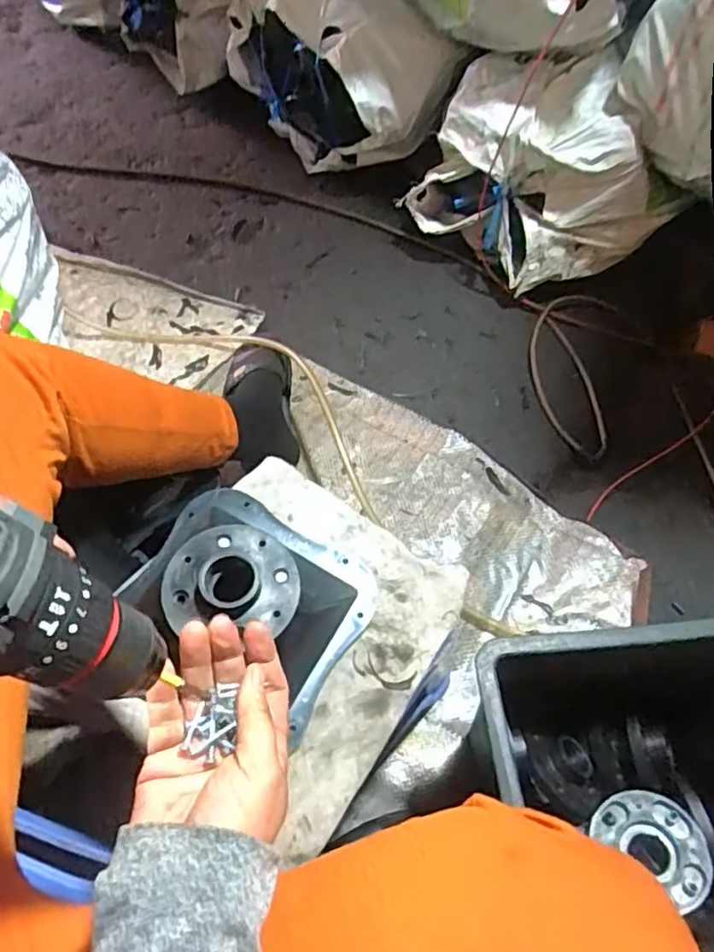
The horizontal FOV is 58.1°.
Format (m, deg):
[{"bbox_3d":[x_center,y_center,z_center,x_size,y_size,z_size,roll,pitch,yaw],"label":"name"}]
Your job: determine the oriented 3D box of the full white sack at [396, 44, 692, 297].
[{"bbox_3d":[0.287,-0.455,0.965,0.333,0.237,0.257,35,65,17],"label":"full white sack"}]

